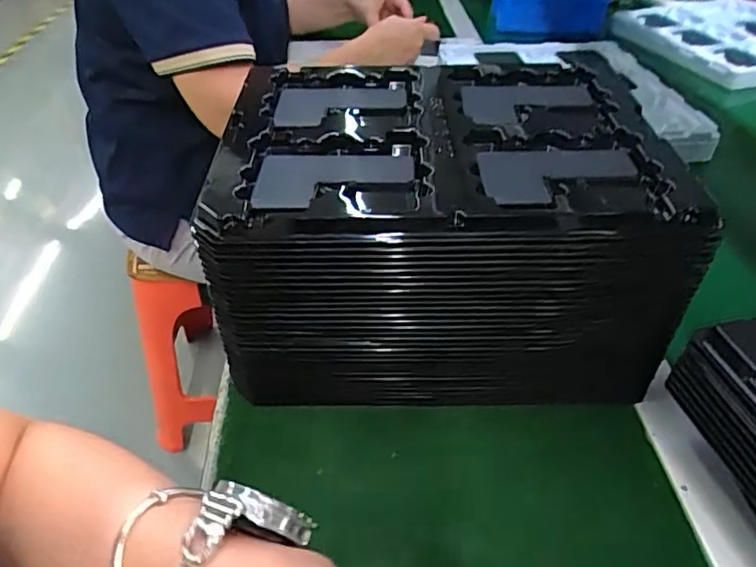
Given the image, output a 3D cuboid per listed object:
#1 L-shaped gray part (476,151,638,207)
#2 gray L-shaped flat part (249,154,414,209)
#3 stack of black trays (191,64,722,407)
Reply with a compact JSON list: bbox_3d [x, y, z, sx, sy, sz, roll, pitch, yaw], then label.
[{"bbox_3d":[0.111,-0.066,0.349,0.099,0.009,0.065,0,41,1],"label":"L-shaped gray part"},{"bbox_3d":[-0.027,-0.065,0.356,0.096,0.008,0.066,-2,41,-1],"label":"gray L-shaped flat part"},{"bbox_3d":[0.043,-0.038,0.435,0.279,0.169,0.200,0,41,1],"label":"stack of black trays"}]

